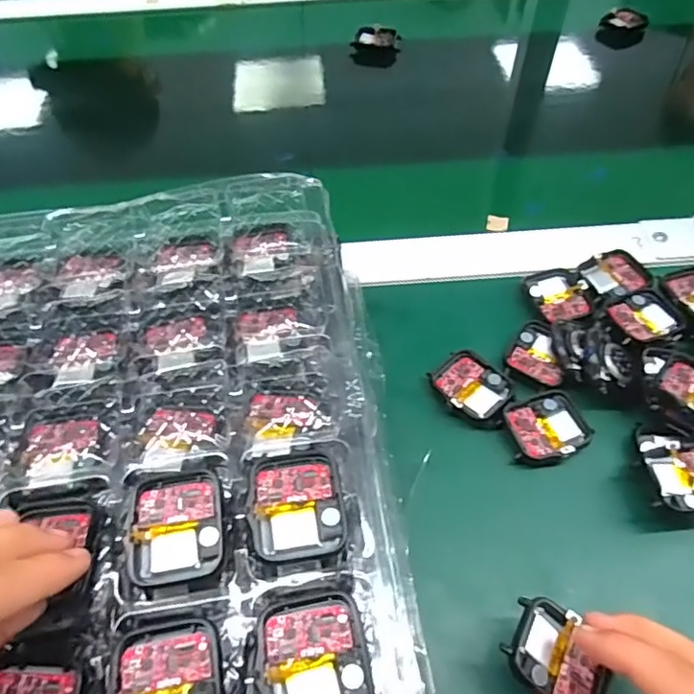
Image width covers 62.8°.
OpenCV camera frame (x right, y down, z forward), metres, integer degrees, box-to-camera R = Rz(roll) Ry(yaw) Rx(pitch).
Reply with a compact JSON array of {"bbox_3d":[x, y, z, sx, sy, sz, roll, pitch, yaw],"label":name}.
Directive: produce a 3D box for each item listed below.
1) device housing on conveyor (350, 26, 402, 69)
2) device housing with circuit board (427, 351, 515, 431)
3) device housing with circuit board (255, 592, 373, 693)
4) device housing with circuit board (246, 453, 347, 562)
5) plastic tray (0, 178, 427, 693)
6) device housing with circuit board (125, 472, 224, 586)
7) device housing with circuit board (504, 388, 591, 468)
[{"bbox_3d":[0.030,-0.316,0.600,0.050,0.028,0.028,0,55,1],"label":"device housing on conveyor"},{"bbox_3d":[0.074,0.025,0.335,0.047,0.007,0.038,39,64,25],"label":"device housing with circuit board"},{"bbox_3d":[-0.012,0.110,0.199,0.037,0.008,0.044,-8,55,-5],"label":"device housing with circuit board"},{"bbox_3d":[-0.020,0.063,0.229,0.037,0.004,0.042,-6,55,-3],"label":"device housing with circuit board"},{"bbox_3d":[-0.118,0.043,0.258,0.265,0.029,0.296,-5,55,-3],"label":"plastic tray"},{"bbox_3d":[-0.068,0.071,0.227,0.036,0.007,0.041,-7,55,-4],"label":"device housing with circuit board"},{"bbox_3d":[0.111,0.047,0.321,0.043,0.012,0.037,-18,56,-12],"label":"device housing with circuit board"}]

